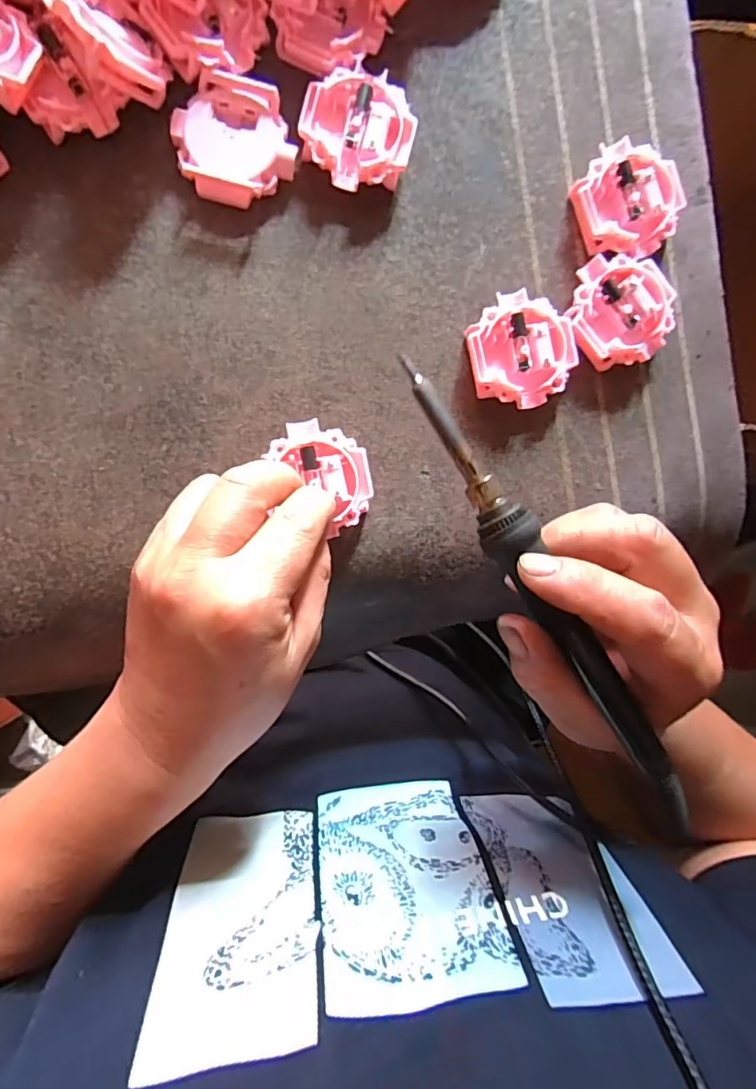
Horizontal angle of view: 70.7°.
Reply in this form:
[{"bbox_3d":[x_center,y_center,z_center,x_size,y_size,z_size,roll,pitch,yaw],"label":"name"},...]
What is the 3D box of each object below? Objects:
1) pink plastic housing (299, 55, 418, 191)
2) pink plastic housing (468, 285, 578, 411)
[{"bbox_3d":[-0.009,-0.197,0.255,0.052,0.014,0.053,13,90,-6],"label":"pink plastic housing"},{"bbox_3d":[0.071,-0.097,0.267,0.052,0.015,0.054,-16,93,-5],"label":"pink plastic housing"}]

